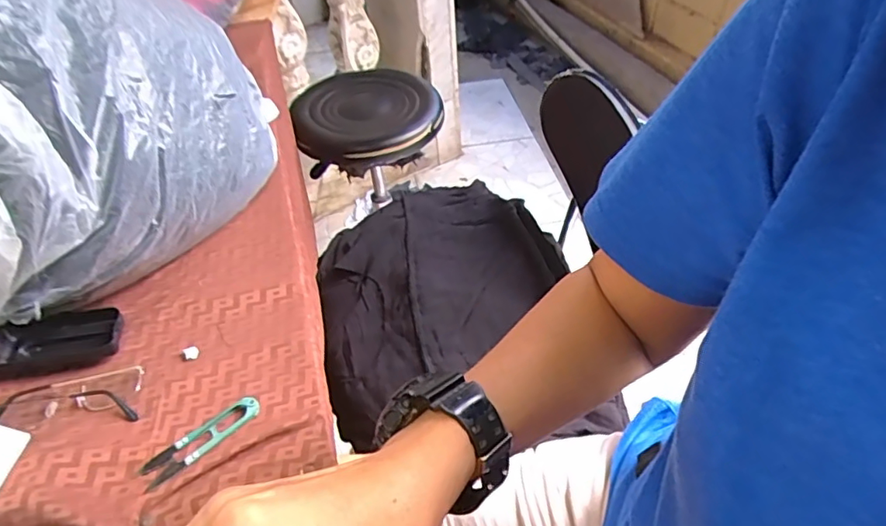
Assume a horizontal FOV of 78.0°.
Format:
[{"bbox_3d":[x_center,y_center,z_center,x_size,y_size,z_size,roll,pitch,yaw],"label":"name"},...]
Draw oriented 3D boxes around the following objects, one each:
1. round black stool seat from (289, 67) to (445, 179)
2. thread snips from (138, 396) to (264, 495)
[{"bbox_3d":[-0.158,-0.300,1.157,0.297,0.089,0.314,-3,44,3],"label":"round black stool seat"},{"bbox_3d":[-0.199,0.144,0.452,0.099,0.009,0.026,-33,50,-26],"label":"thread snips"}]

